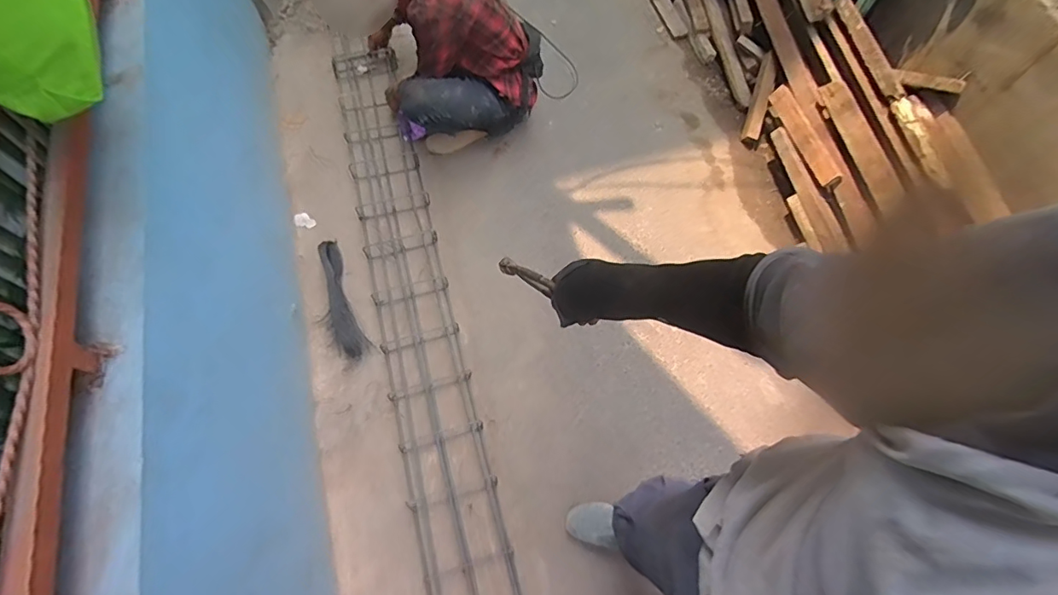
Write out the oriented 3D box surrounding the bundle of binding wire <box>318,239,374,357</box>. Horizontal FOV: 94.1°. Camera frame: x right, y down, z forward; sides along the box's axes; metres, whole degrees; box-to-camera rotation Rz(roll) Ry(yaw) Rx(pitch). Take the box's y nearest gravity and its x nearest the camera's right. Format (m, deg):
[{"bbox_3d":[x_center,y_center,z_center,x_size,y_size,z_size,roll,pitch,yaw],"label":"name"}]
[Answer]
[{"bbox_3d":[-0.598,-0.003,1.537,0.093,0.035,0.415,-22,71,-11],"label":"bundle of binding wire"}]

